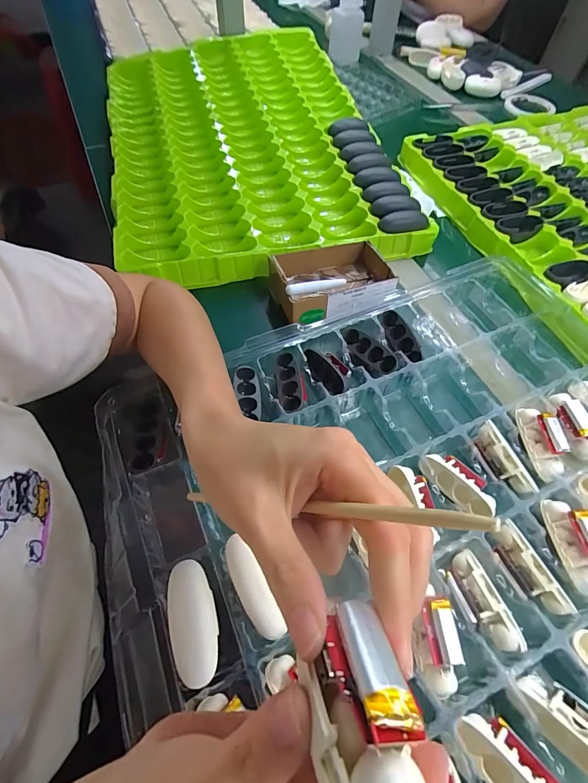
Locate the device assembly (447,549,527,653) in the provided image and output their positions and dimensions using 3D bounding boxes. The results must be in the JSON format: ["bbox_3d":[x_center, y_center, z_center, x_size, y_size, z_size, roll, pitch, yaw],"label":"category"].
[{"bbox_3d":[0.124,0.139,0.243,0.024,0.013,0.061,-12,39,-9],"label":"device assembly"}]

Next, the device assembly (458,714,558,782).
[{"bbox_3d":[0.118,0.203,0.189,0.028,0.017,0.062,-30,46,-18],"label":"device assembly"}]

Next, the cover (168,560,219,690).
[{"bbox_3d":[-0.063,0.144,0.228,0.025,0.012,0.067,-15,60,-10],"label":"cover"}]

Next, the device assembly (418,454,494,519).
[{"bbox_3d":[0.133,0.071,0.292,0.028,0.015,0.061,-40,67,-22],"label":"device assembly"}]

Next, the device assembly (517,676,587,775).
[{"bbox_3d":[0.158,0.186,0.199,0.029,0.019,0.060,-37,46,-21],"label":"device assembly"}]

